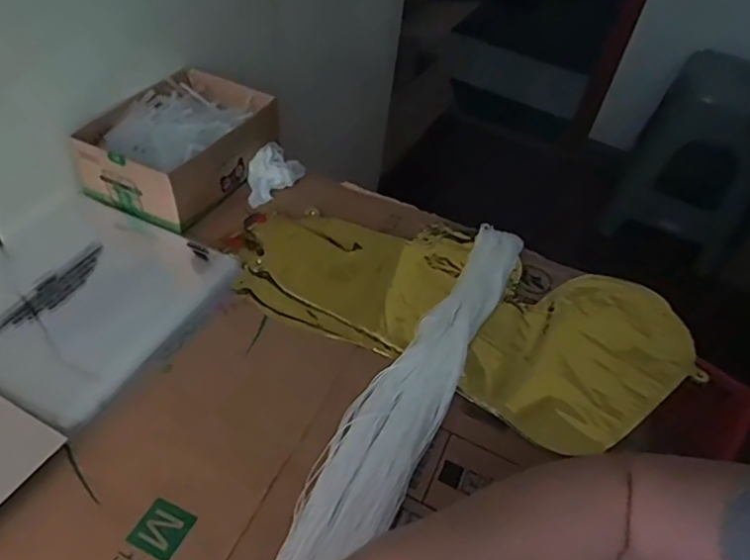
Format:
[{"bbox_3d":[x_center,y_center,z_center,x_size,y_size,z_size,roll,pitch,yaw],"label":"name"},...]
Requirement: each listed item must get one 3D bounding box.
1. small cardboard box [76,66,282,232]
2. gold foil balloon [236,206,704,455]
[{"bbox_3d":[-0.205,-0.149,0.640,0.137,0.068,0.200,24,48,17],"label":"small cardboard box"},{"bbox_3d":[0.084,0.023,0.566,0.434,0.040,0.222,19,47,12],"label":"gold foil balloon"}]

